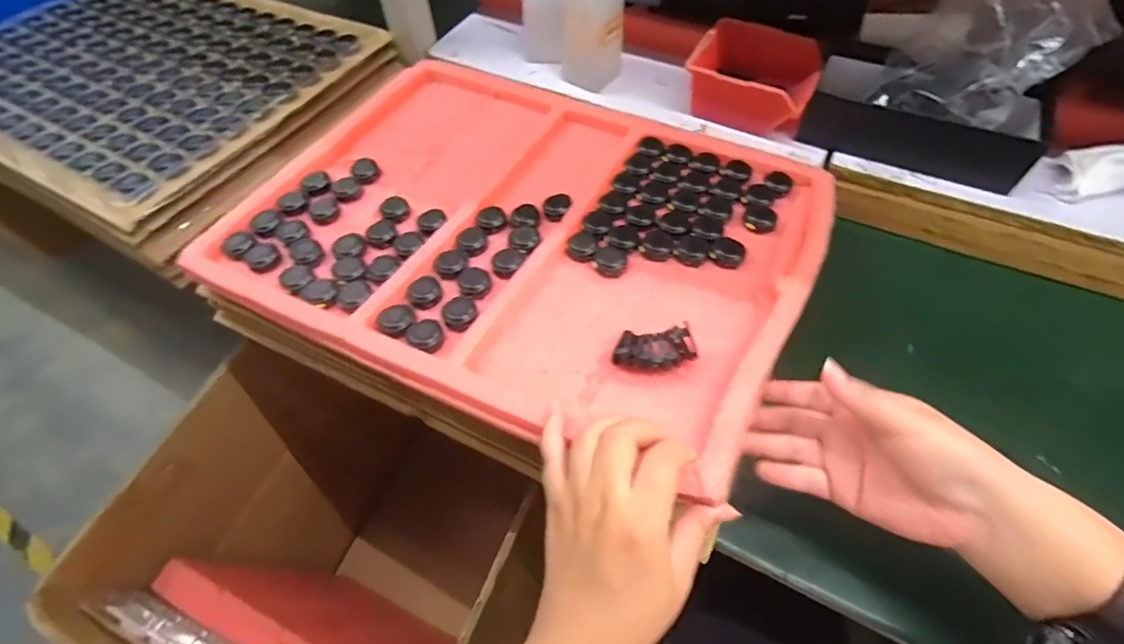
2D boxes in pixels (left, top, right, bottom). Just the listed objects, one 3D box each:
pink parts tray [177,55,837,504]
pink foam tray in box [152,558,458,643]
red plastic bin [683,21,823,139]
[{"bbox_3d":[-0.036,-0.106,0.482,0.501,0.043,0.387,21,59,19],"label":"pink parts tray"},{"bbox_3d":[-0.323,0.427,0.766,0.312,0.481,0.043,22,70,4],"label":"pink foam tray in box"},{"bbox_3d":[0.210,-0.265,0.563,0.127,0.063,0.107,22,59,20],"label":"red plastic bin"}]

